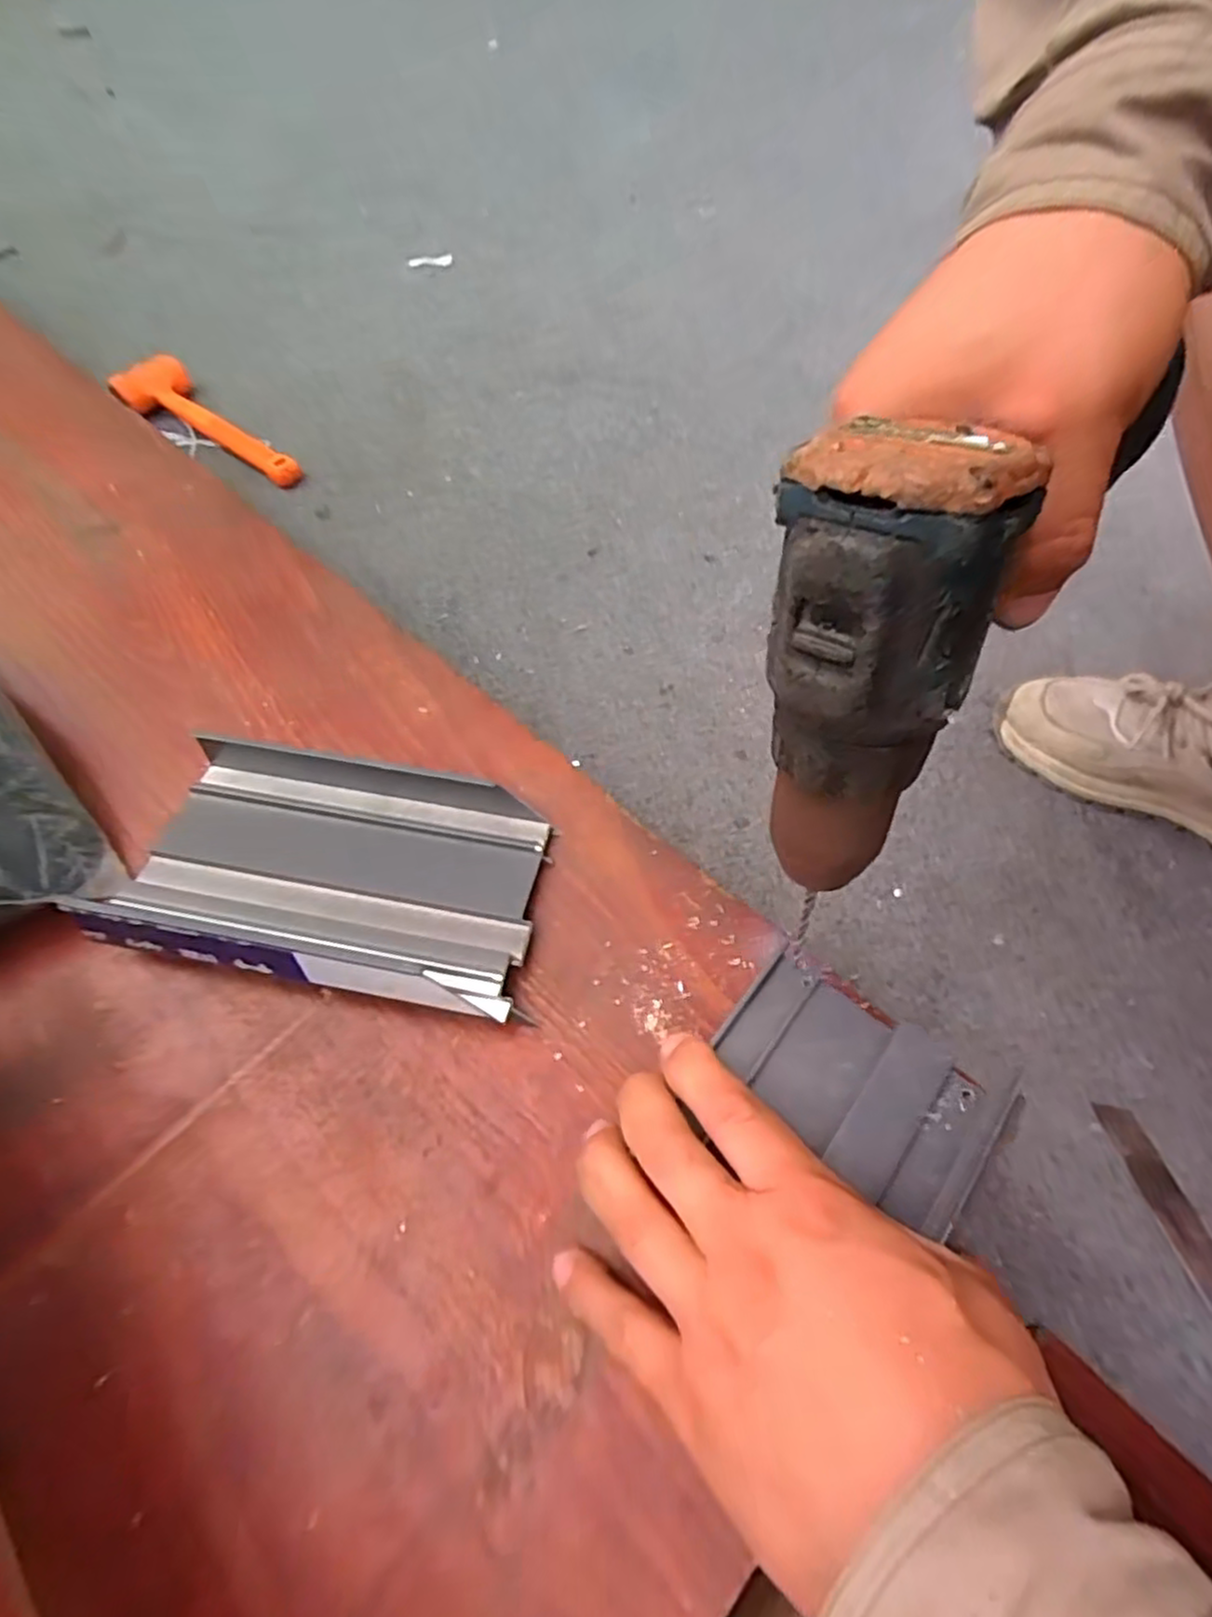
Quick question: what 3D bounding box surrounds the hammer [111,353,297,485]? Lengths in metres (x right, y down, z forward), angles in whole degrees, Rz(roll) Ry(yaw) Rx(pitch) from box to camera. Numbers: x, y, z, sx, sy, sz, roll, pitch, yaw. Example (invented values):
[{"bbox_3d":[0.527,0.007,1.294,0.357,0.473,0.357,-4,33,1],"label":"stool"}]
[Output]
[{"bbox_3d":[-0.434,-0.411,0.787,0.257,0.043,0.082,39,66,21],"label":"hammer"}]

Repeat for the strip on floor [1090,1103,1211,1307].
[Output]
[{"bbox_3d":[0.330,0.231,0.427,0.024,0.005,0.114,-19,62,-3],"label":"strip on floor"}]

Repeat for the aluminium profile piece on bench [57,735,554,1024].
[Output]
[{"bbox_3d":[-0.124,0.025,0.334,0.186,0.042,0.117,9,60,6],"label":"aluminium profile piece on bench"}]

